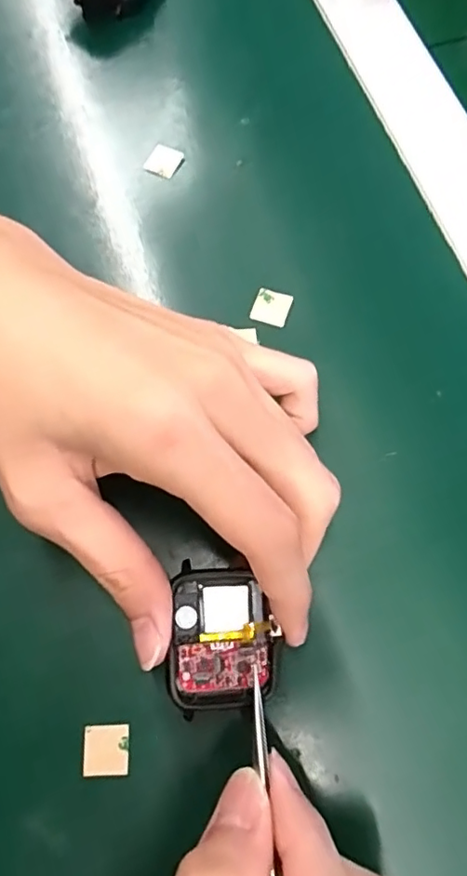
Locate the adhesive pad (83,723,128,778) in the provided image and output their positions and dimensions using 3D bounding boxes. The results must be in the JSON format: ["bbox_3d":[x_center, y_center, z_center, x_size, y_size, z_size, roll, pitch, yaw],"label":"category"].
[{"bbox_3d":[-0.044,0.107,0.191,0.015,0.004,0.015,-4,71,1],"label":"adhesive pad"}]

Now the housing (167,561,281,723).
[{"bbox_3d":[-0.004,0.066,0.186,0.035,0.011,0.044,-4,71,1],"label":"housing"}]

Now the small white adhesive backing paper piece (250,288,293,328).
[{"bbox_3d":[0.016,-0.057,0.245,0.016,0.004,0.015,18,87,0],"label":"small white adhesive backing paper piece"}]

